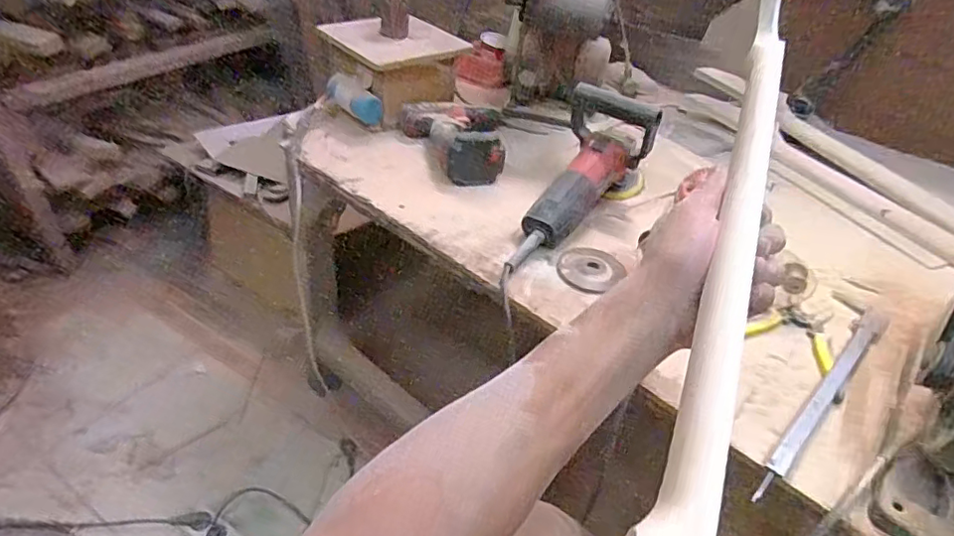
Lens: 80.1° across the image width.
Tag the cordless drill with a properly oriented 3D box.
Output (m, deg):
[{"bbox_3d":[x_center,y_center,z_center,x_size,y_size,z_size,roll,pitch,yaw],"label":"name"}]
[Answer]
[{"bbox_3d":[-0.027,-0.210,0.910,0.175,0.070,0.200,-4,40,-11],"label":"cordless drill"}]

